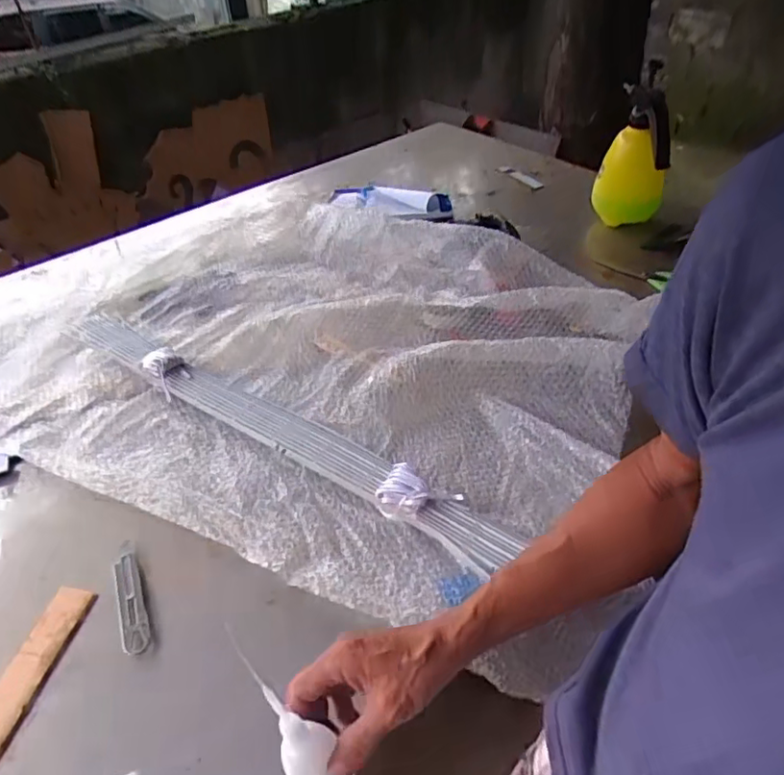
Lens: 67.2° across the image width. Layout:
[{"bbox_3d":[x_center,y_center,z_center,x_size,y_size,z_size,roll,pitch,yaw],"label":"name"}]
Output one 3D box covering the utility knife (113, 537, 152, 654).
[{"bbox_3d":[-0.309,0.240,0.692,0.030,0.018,0.156,-21,46,-17],"label":"utility knife"}]

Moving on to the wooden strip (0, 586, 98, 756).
[{"bbox_3d":[-0.391,0.303,0.628,0.048,0.016,0.196,4,44,9],"label":"wooden strip"}]

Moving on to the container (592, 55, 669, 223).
[{"bbox_3d":[0.480,-0.456,1.159,0.127,0.286,0.151,14,47,18],"label":"container"}]

